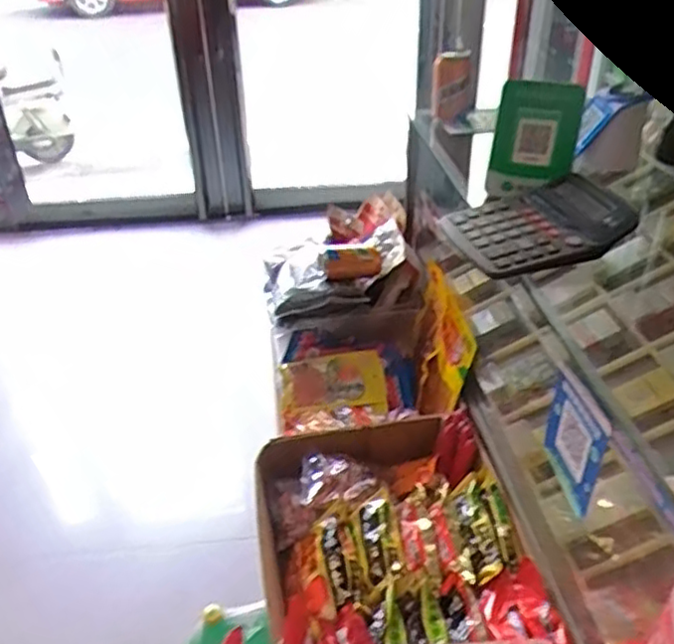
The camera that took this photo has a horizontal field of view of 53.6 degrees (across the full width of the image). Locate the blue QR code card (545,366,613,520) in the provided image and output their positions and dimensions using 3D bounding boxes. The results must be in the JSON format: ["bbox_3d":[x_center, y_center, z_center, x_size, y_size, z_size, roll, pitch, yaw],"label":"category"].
[{"bbox_3d":[0.246,0.121,0.688,0.009,0.133,0.099,-5,39,-8],"label":"blue QR code card"}]

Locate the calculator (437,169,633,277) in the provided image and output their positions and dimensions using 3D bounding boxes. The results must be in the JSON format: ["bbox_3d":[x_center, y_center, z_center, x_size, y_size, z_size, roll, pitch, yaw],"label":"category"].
[{"bbox_3d":[0.242,-0.124,0.822,0.200,0.045,0.166,-9,36,-9],"label":"calculator"}]

